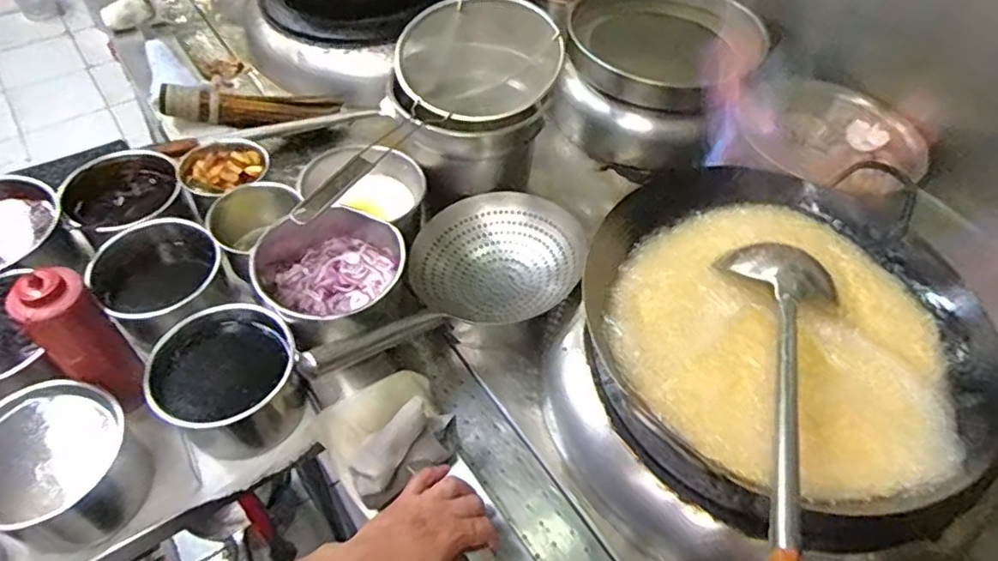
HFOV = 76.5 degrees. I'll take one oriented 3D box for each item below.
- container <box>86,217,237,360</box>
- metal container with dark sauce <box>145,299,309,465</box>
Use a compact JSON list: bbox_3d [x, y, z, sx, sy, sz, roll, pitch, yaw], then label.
[{"bbox_3d":[-0.442,0.010,0.841,0.150,0.099,0.154,-33,60,-26],"label":"container"},{"bbox_3d":[-0.316,0.123,0.752,0.151,0.117,0.162,2,51,-2],"label":"metal container with dark sauce"}]

